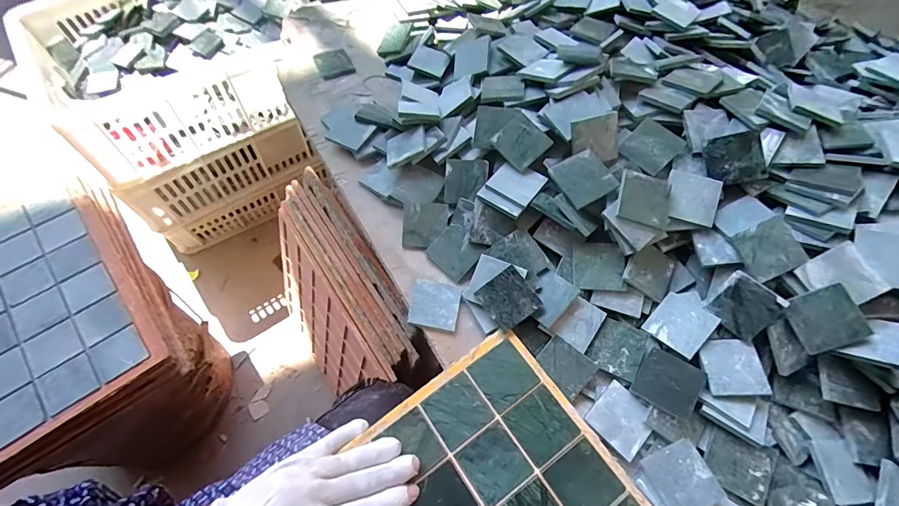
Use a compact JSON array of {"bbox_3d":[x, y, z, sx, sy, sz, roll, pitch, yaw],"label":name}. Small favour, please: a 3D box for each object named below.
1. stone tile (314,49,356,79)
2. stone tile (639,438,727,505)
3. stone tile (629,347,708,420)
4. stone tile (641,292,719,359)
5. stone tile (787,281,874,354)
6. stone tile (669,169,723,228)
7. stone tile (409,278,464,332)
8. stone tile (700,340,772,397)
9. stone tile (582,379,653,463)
[{"bbox_3d":[-0.161,-0.265,0.564,0.046,0.011,0.046,-24,65,-16],"label":"stone tile"},{"bbox_3d":[0.190,0.187,0.331,0.046,0.011,0.049,-20,66,-9],"label":"stone tile"},{"bbox_3d":[0.194,0.115,0.360,0.048,0.004,0.047,25,79,28],"label":"stone tile"},{"bbox_3d":[0.217,0.067,0.380,0.048,0.004,0.047,-48,53,-6],"label":"stone tile"},{"bbox_3d":[0.319,0.056,0.344,0.048,0.005,0.047,-30,78,17],"label":"stone tile"},{"bbox_3d":[0.237,-0.054,0.393,0.046,0.005,0.049,15,79,9],"label":"stone tile"},{"bbox_3d":[-0.014,0.052,0.404,0.047,0.006,0.045,11,61,2],"label":"stone tile"},{"bbox_3d":[0.250,0.101,0.358,0.046,0.004,0.048,-5,56,12],"label":"stone tile"},{"bbox_3d":[0.152,0.147,0.358,0.045,0.007,0.049,-38,70,-22],"label":"stone tile"}]

